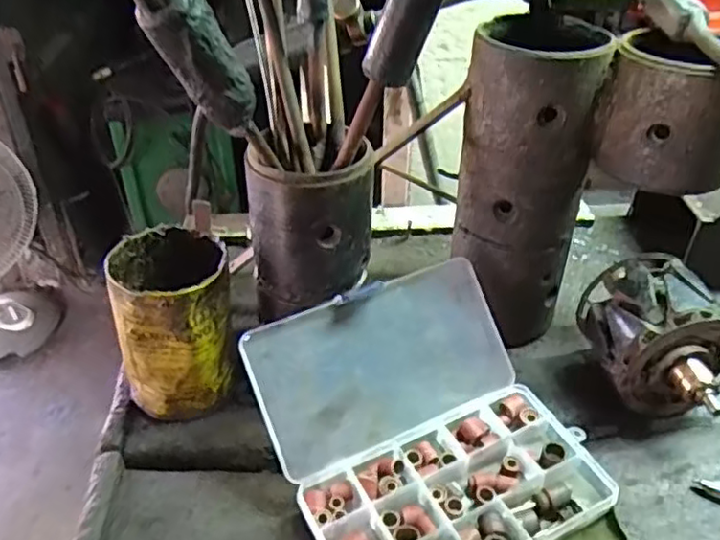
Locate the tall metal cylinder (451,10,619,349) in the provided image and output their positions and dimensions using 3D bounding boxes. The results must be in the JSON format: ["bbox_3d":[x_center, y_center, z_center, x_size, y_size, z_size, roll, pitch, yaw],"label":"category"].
[{"bbox_3d":[0.116,-0.059,0.482,0.090,0.216,0.091,9,37,13],"label":"tall metal cylinder"}]

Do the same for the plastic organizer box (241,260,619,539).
[{"bbox_3d":[0.042,0.093,0.406,0.172,0.081,0.170,-18,39,-23],"label":"plastic organizer box"}]

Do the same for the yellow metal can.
[{"bbox_3d":[-0.126,0.037,0.447,0.074,0.111,0.075,0,36,0],"label":"yellow metal can"}]

